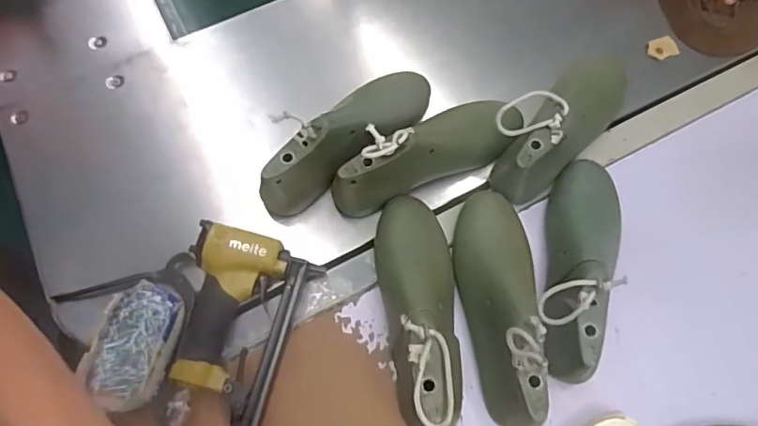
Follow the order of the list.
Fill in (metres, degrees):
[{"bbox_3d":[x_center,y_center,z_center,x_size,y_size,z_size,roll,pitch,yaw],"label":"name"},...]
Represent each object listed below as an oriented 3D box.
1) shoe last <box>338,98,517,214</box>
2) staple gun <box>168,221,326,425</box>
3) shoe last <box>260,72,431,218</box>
[{"bbox_3d":[0.049,-0.080,0.606,0.226,0.084,0.077,-23,70,-10],"label":"shoe last"},{"bbox_3d":[-0.153,0.113,0.550,0.135,0.043,0.181,18,68,6],"label":"staple gun"},{"bbox_3d":[-0.029,-0.097,0.612,0.079,0.079,0.245,35,71,13],"label":"shoe last"}]

